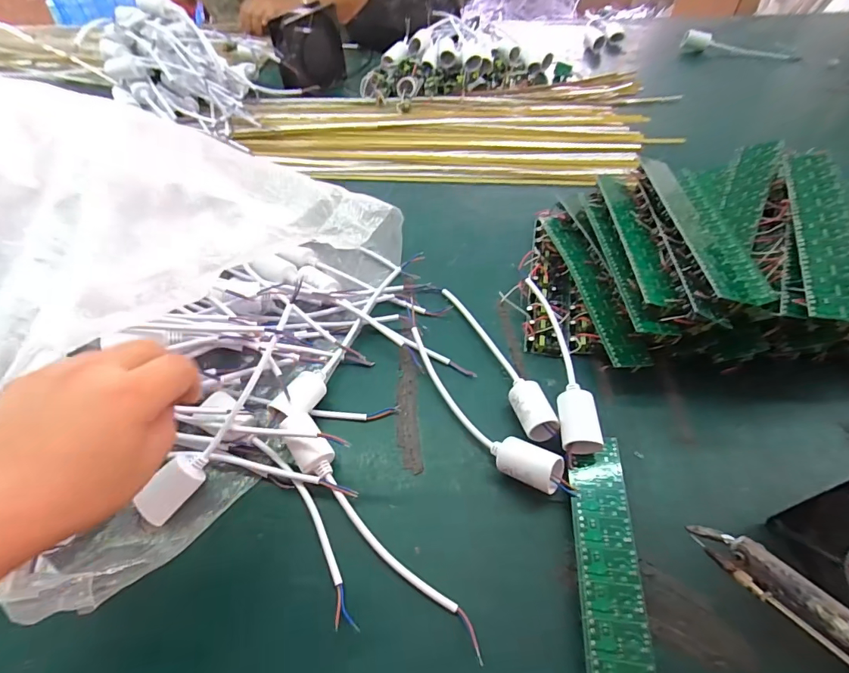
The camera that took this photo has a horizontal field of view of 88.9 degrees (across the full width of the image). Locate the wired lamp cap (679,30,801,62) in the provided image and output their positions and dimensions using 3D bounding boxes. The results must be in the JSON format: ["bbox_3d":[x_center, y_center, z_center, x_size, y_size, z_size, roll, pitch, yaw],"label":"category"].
[{"bbox_3d":[0.598,-0.554,0.819,0.201,0.031,0.045,14,53,11],"label":"wired lamp cap"}]

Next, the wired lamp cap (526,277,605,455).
[{"bbox_3d":[0.121,0.018,0.390,0.028,0.035,0.187,0,52,1],"label":"wired lamp cap"}]

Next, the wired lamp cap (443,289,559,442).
[{"bbox_3d":[0.066,0.012,0.393,0.028,0.030,0.182,-16,53,-12],"label":"wired lamp cap"}]

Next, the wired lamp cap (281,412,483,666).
[{"bbox_3d":[-0.039,0.133,0.307,0.028,0.028,0.207,-35,59,-24],"label":"wired lamp cap"}]

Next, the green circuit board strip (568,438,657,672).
[{"bbox_3d":[0.121,0.163,0.279,0.038,0.004,0.195,1,52,9],"label":"green circuit board strip"}]

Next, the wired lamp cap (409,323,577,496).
[{"bbox_3d":[0.041,0.060,0.357,0.032,0.038,0.185,-31,58,-22],"label":"wired lamp cap"}]

